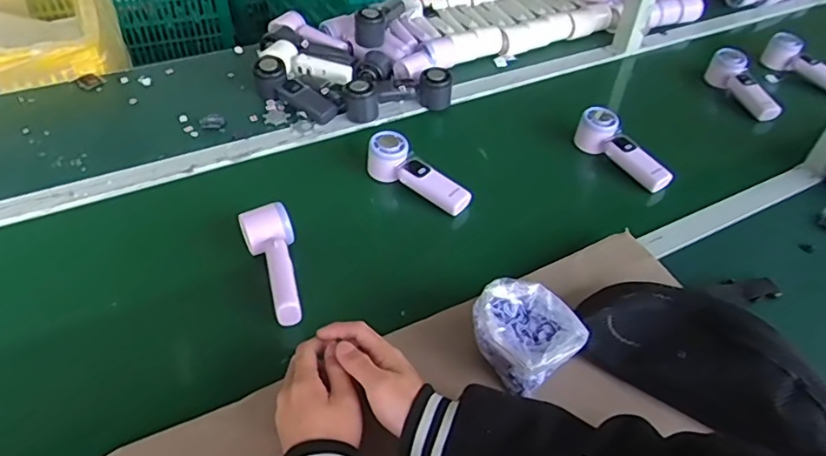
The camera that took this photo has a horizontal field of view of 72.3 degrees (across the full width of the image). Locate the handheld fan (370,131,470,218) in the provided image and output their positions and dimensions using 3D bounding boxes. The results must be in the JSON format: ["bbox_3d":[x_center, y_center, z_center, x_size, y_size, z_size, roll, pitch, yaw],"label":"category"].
[{"bbox_3d":[0.007,-0.080,0.816,0.164,0.054,0.052,34,52,27],"label":"handheld fan"}]

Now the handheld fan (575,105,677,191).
[{"bbox_3d":[0.338,-0.126,0.910,0.058,0.059,0.174,-30,66,-30],"label":"handheld fan"}]

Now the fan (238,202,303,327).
[{"bbox_3d":[-0.166,0.040,0.674,0.060,0.045,0.158,-11,46,-15],"label":"fan"}]

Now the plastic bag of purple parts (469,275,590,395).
[{"bbox_3d":[0.119,0.113,0.601,0.091,0.079,0.102,-29,53,-29],"label":"plastic bag of purple parts"}]

